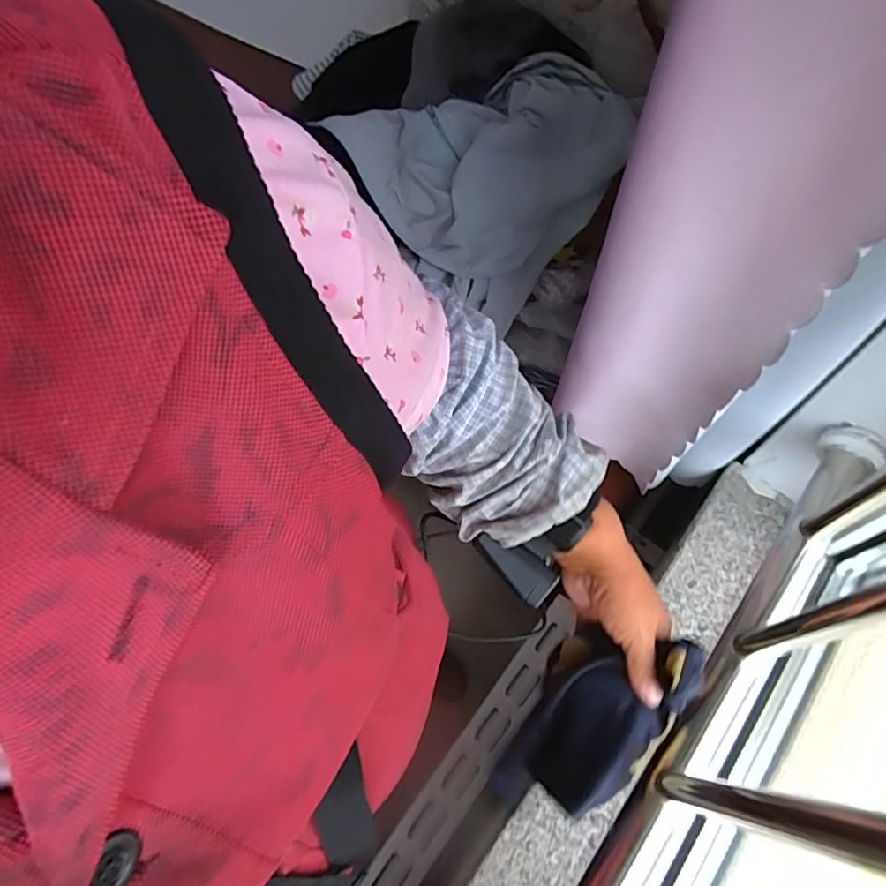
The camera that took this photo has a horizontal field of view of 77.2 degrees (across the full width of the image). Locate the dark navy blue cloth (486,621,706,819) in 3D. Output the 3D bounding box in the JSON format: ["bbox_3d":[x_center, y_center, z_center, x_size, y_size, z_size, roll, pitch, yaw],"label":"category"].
[{"bbox_3d":[0.116,0.215,0.423,0.088,0.089,0.155,30,67,17],"label":"dark navy blue cloth"}]

